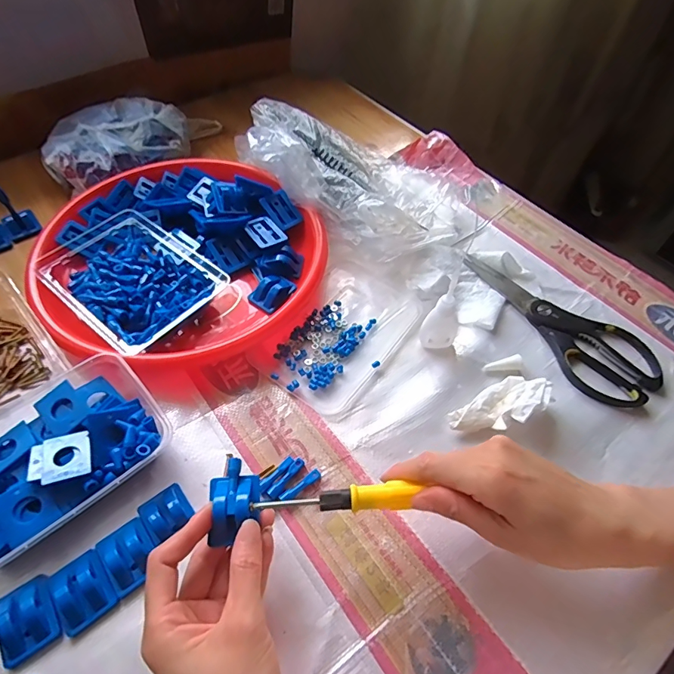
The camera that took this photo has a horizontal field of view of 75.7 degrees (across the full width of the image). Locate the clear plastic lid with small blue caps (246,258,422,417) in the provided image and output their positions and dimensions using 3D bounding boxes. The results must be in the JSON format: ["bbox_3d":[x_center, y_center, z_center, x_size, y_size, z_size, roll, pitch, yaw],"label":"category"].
[{"bbox_3d":[0.005,-0.010,0.436,0.108,0.010,0.171,31,59,19],"label":"clear plastic lid with small blue caps"}]

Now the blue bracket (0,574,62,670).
[{"bbox_3d":[-0.207,0.186,0.288,0.036,0.014,0.045,-29,60,-21],"label":"blue bracket"}]

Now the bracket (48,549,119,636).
[{"bbox_3d":[-0.176,0.175,0.301,0.034,0.015,0.044,-28,60,-20],"label":"bracket"}]

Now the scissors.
[{"bbox_3d":[0.232,-0.023,0.449,0.090,0.011,0.215,-23,58,-17],"label":"scissors"}]

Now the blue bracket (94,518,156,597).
[{"bbox_3d":[-0.151,0.158,0.315,0.034,0.014,0.043,-32,61,-22],"label":"blue bracket"}]

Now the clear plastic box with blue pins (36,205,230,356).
[{"bbox_3d":[-0.214,-0.060,0.447,0.179,0.037,0.121,35,61,21],"label":"clear plastic box with blue pins"}]

